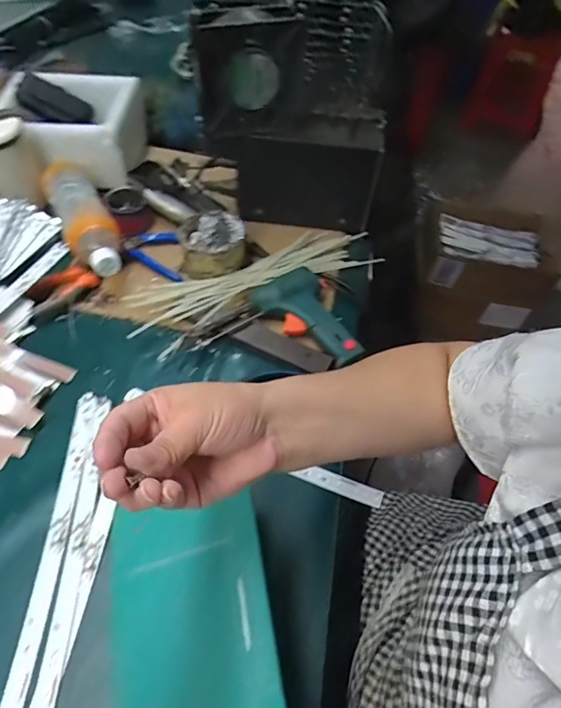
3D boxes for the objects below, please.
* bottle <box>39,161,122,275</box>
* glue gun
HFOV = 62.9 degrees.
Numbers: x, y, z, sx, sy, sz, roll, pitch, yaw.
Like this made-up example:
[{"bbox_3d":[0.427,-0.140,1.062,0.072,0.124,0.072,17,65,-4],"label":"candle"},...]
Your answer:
[{"bbox_3d":[-0.257,-0.179,0.606,0.066,0.061,0.212,-24,58,-20],"label":"bottle"},{"bbox_3d":[0.041,-0.046,0.554,0.136,0.030,0.077,42,60,8],"label":"glue gun"}]

